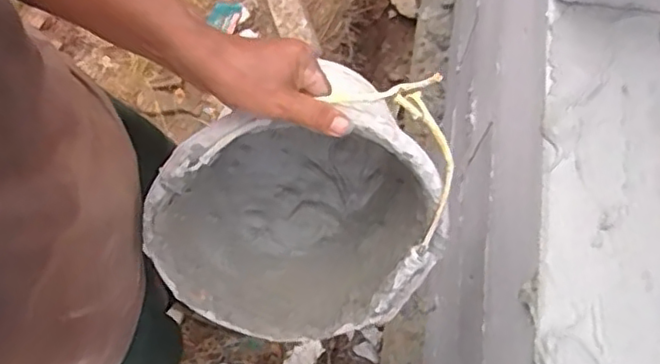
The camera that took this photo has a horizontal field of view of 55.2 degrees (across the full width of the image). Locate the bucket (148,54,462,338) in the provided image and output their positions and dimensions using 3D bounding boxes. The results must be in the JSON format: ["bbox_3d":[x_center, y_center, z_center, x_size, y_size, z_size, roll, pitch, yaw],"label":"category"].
[{"bbox_3d":[-0.037,0.001,0.657,0.301,0.265,0.220,-11,35,11],"label":"bucket"}]

